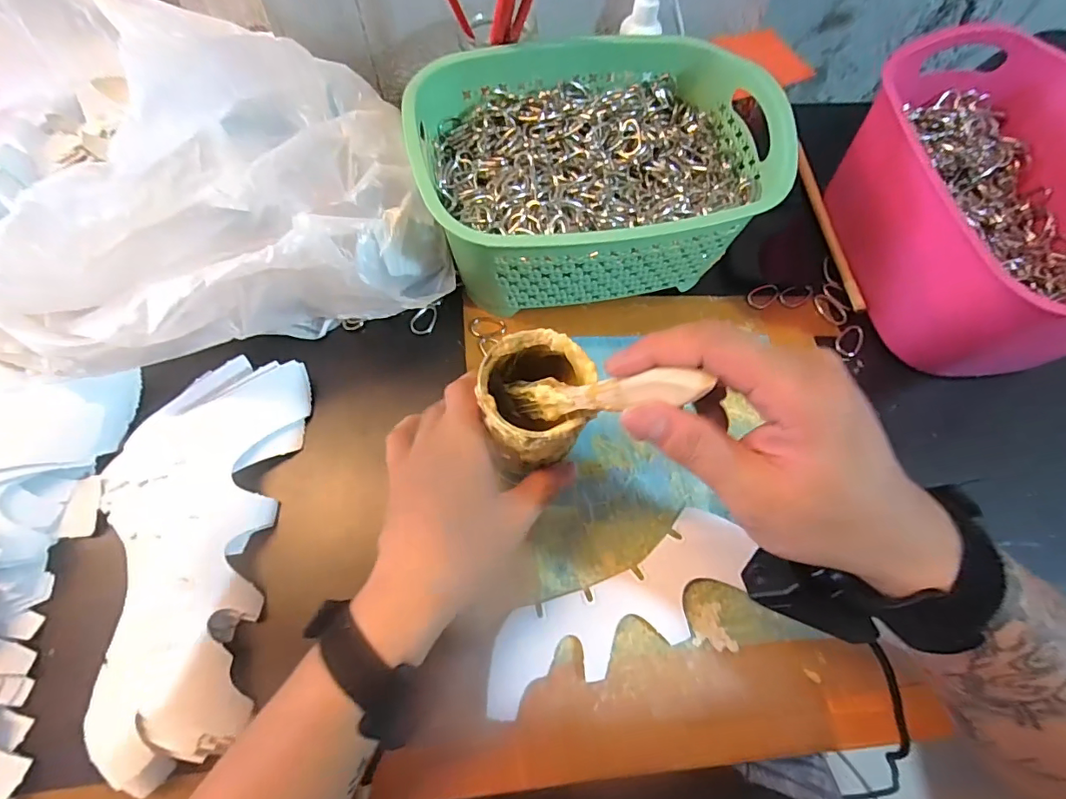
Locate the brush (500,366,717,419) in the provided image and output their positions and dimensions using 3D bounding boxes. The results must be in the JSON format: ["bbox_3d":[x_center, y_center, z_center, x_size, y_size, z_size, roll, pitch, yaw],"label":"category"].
[{"bbox_3d":[0.028,-0.003,0.244,0.016,0.135,0.018,40,65,-27],"label":"brush"}]

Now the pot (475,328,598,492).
[{"bbox_3d":[0.002,0.002,0.292,0.063,0.055,0.070,-9,67,-6],"label":"pot"}]

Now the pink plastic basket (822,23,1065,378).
[{"bbox_3d":[0.377,-0.147,0.415,0.196,0.137,0.273,-2,67,-3],"label":"pink plastic basket"}]

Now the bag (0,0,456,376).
[{"bbox_3d":[-0.279,-0.187,0.362,0.344,0.135,0.338,-20,69,-11],"label":"bag"}]

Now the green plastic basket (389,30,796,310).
[{"bbox_3d":[0.046,-0.183,0.408,0.260,0.130,0.195,-6,67,-5],"label":"green plastic basket"}]

